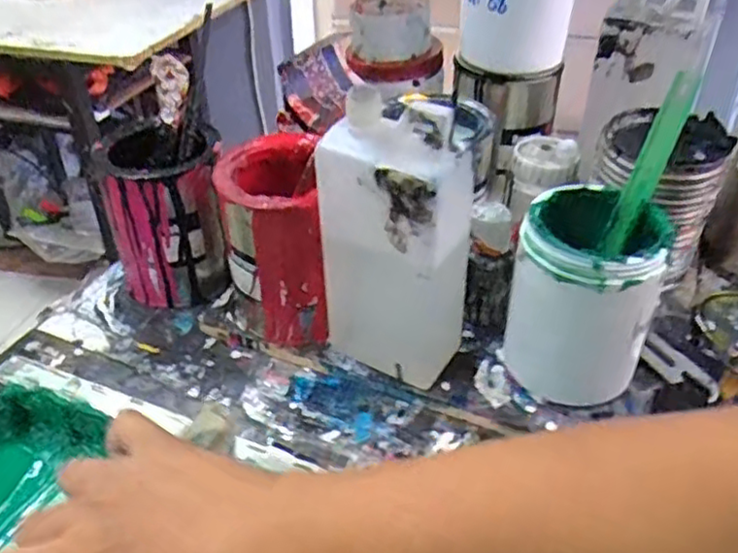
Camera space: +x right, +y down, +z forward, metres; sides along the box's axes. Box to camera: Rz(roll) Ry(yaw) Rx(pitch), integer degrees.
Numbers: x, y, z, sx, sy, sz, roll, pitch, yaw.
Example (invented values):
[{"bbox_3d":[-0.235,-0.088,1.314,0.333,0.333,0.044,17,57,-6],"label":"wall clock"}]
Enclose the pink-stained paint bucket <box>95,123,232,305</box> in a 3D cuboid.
[{"bbox_3d":[-0.183,-0.056,0.634,0.098,0.141,0.097,-6,39,-6],"label":"pink-stained paint bucket"}]

